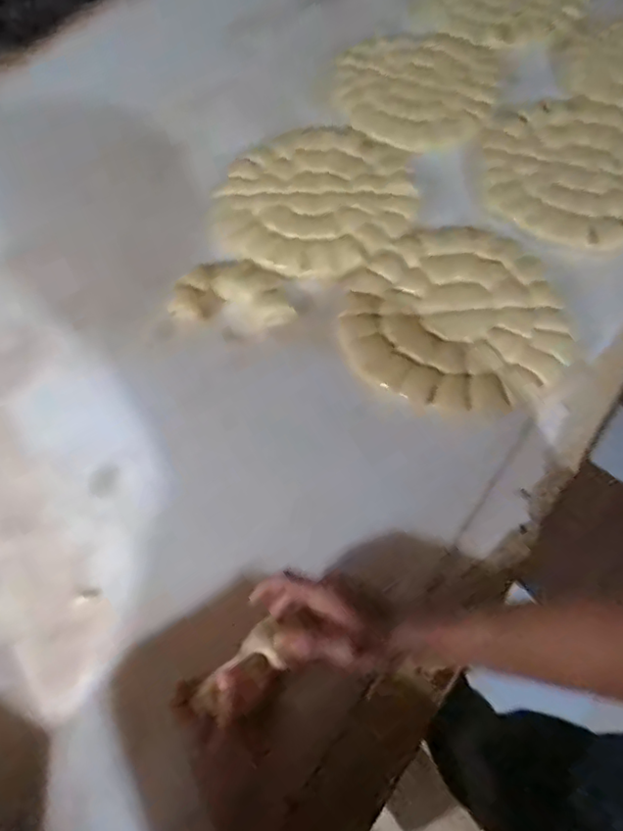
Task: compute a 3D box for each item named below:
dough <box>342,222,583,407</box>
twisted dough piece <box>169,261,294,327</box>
[{"bbox_3d":[0.176,-0.133,0.778,0.266,0.028,0.277,-2,61,3],"label":"dough"},{"bbox_3d":[-0.106,-0.167,0.834,0.172,0.045,0.081,1,61,4],"label":"twisted dough piece"}]

